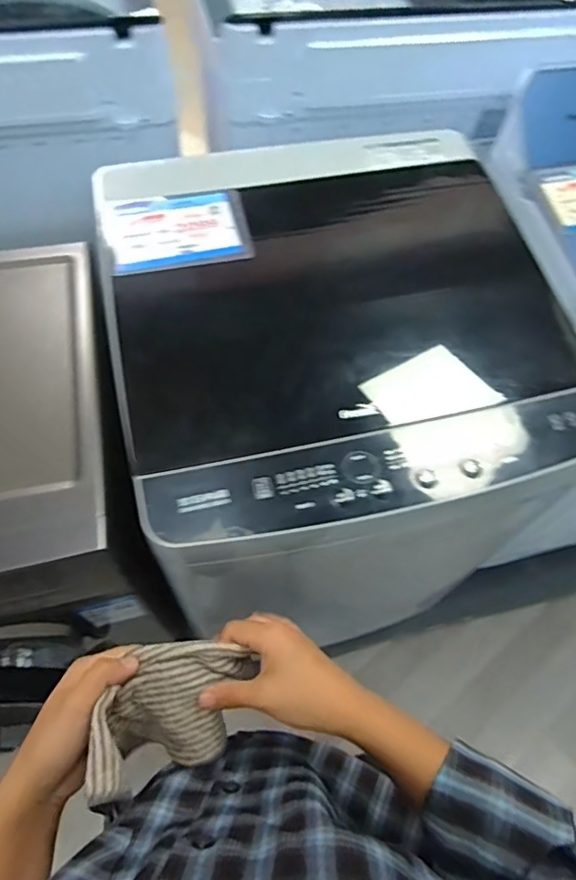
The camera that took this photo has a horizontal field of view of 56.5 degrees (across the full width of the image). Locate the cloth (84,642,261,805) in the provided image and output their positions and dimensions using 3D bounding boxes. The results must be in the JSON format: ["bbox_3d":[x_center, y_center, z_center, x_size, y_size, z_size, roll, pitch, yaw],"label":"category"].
[{"bbox_3d":[-0.081,0.209,0.408,0.109,0.093,0.092,-5,60,-6],"label":"cloth"}]

